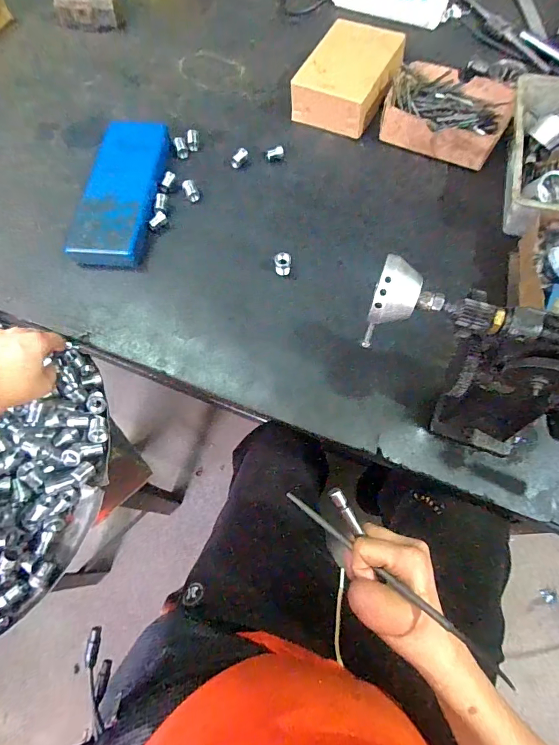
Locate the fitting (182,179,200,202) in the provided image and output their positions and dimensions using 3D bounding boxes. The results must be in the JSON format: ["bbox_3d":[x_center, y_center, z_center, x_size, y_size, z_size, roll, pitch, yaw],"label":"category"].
[{"bbox_3d":[-0.124,-0.257,0.551,0.018,0.012,0.029,-25,68,-9],"label":"fitting"}]

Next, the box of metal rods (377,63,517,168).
[{"bbox_3d":[0.246,-0.384,0.580,0.168,0.056,0.145,27,70,12],"label":"box of metal rods"}]

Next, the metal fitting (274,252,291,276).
[{"bbox_3d":[0.004,-0.137,0.497,0.020,0.025,0.016,2,67,2],"label":"metal fitting"}]

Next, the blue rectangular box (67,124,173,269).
[{"bbox_3d":[-0.216,-0.253,0.544,0.091,0.035,0.243,4,67,3],"label":"blue rectangular box"}]

